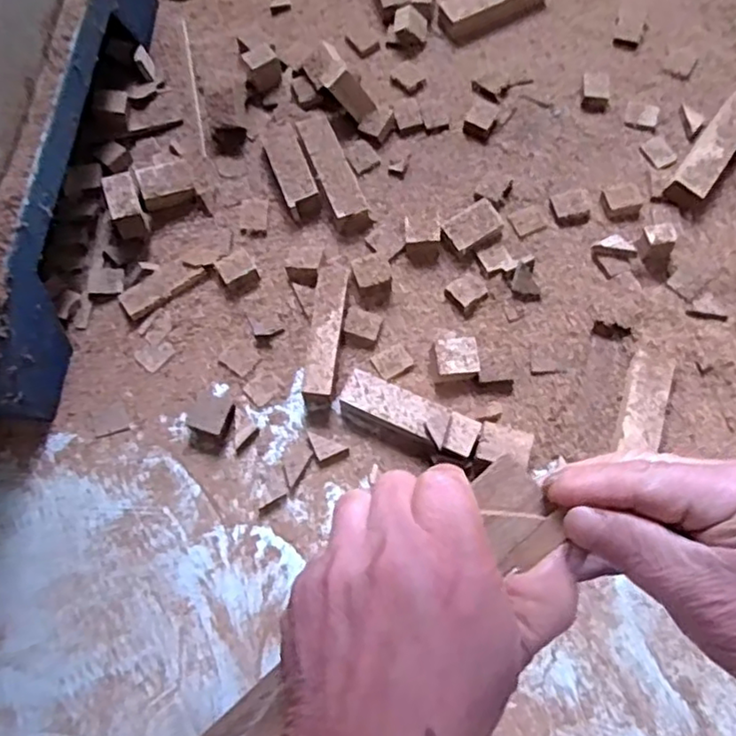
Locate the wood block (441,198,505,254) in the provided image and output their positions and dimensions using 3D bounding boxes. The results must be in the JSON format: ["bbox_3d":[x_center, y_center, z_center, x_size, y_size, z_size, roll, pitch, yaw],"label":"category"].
[{"bbox_3d":[0.109,-0.143,0.683,0.055,0.028,0.041,-31,73,-9],"label":"wood block"}]

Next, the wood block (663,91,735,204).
[{"bbox_3d":[0.378,-0.239,0.712,0.039,0.034,0.157,34,75,12],"label":"wood block"}]

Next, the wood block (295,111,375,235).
[{"bbox_3d":[-0.037,-0.215,0.717,0.039,0.023,0.146,-22,71,-6],"label":"wood block"}]

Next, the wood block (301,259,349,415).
[{"bbox_3d":[-0.041,-0.040,0.651,0.031,0.033,0.159,6,71,3],"label":"wood block"}]

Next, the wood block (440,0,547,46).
[{"bbox_3d":[0.153,-0.439,0.791,0.136,0.029,0.043,-25,72,-7],"label":"wood block"}]

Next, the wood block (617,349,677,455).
[{"bbox_3d":[0.263,0.036,0.625,0.038,0.023,0.098,18,72,7],"label":"wood block"}]

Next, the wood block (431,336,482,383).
[{"bbox_3d":[0.085,-0.008,0.642,0.045,0.025,0.036,-5,71,0],"label":"wood block"}]

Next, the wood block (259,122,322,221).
[{"bbox_3d":[-0.082,-0.213,0.714,0.037,0.024,0.102,-20,71,-6],"label":"wood block"}]

